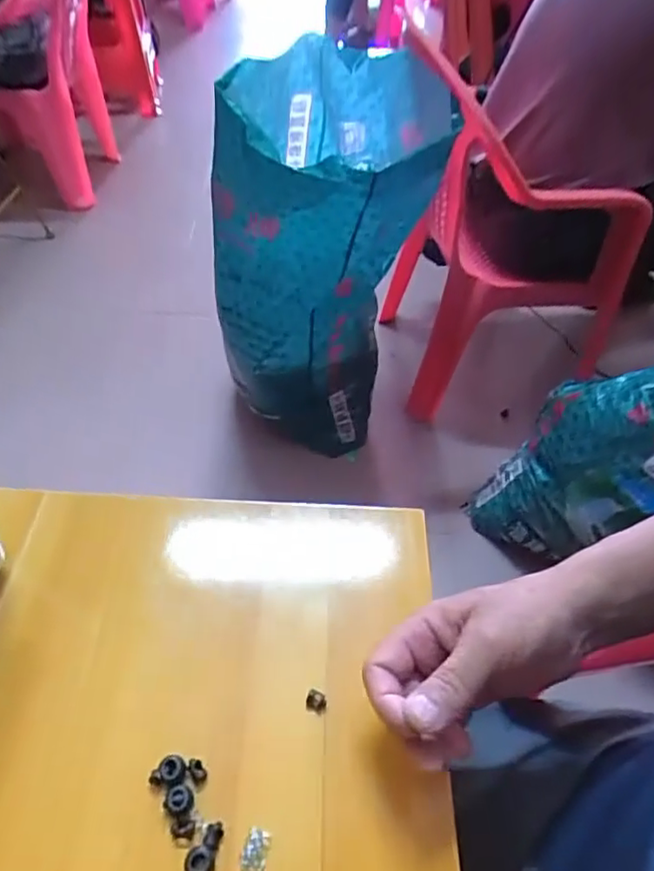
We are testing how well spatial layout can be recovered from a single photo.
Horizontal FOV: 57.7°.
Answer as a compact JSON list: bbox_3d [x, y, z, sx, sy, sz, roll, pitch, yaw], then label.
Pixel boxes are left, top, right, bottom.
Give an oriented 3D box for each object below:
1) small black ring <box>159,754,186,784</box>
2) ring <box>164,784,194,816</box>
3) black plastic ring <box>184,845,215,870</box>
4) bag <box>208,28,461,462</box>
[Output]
[{"bbox_3d":[-0.088,0.190,0.339,0.015,0.004,0.014,2,49,-2],"label":"small black ring"},{"bbox_3d":[-0.082,0.203,0.329,0.014,0.006,0.015,2,49,-2],"label":"ring"},{"bbox_3d":[-0.068,0.228,0.315,0.016,0.004,0.015,2,49,-2],"label":"black plastic ring"},{"bbox_3d":[0.006,-0.280,1.025,0.285,0.608,0.354,14,50,8],"label":"bag"}]

